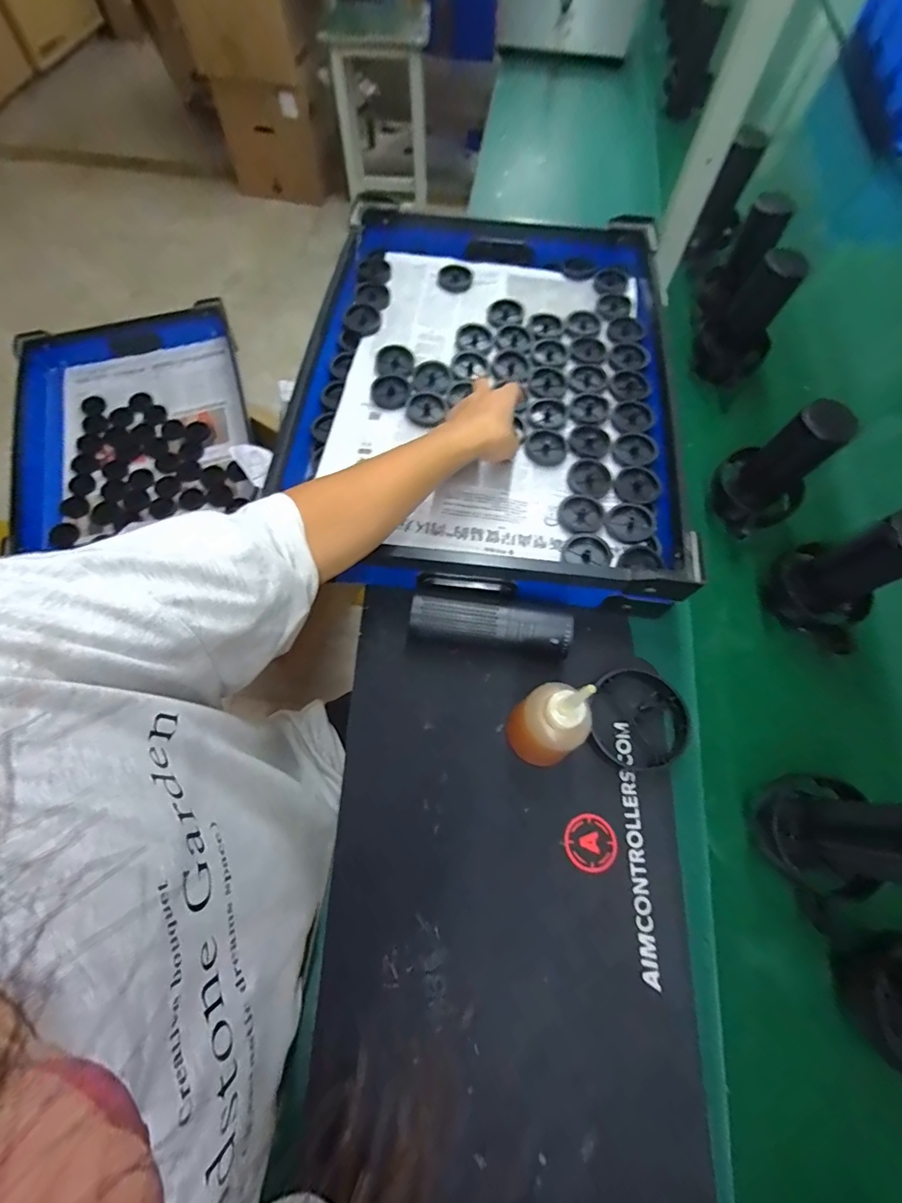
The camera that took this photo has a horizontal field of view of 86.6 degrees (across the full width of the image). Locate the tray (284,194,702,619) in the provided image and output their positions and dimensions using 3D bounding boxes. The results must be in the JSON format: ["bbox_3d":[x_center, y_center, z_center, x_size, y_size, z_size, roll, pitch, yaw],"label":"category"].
[{"bbox_3d":[0.053,-0.307,0.626,0.461,0.067,0.636,6,63,2],"label":"tray"}]

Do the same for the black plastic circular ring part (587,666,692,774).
[{"bbox_3d":[0.186,0.115,0.474,0.089,0.025,0.101,-5,63,-4],"label":"black plastic circular ring part"}]

